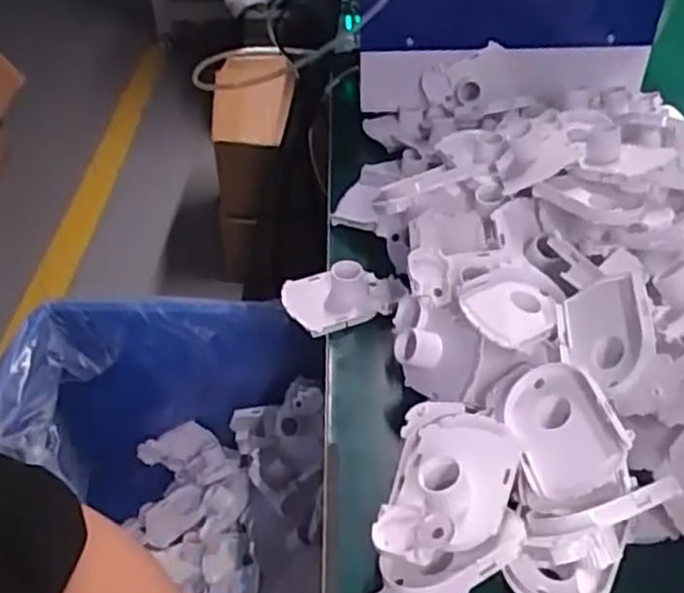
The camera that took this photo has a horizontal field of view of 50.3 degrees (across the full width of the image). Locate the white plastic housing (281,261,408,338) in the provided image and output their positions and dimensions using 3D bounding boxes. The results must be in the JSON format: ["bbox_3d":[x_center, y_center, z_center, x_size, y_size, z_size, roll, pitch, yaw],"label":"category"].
[{"bbox_3d":[0.002,-0.002,0.629,0.105,0.037,0.061,-8,41,-7],"label":"white plastic housing"}]

